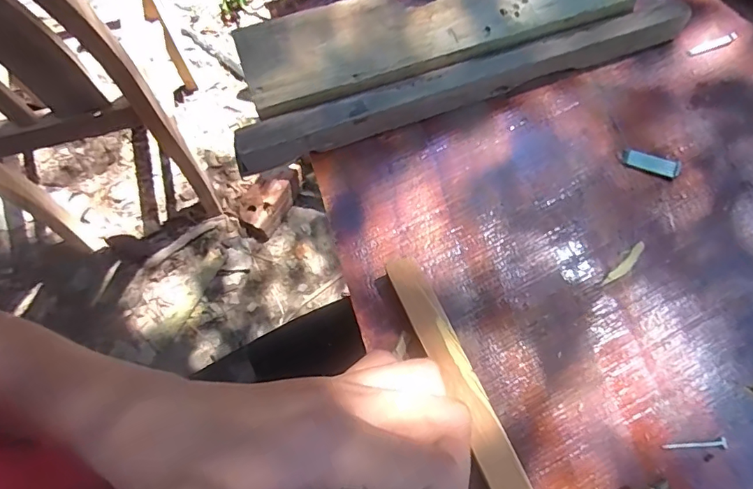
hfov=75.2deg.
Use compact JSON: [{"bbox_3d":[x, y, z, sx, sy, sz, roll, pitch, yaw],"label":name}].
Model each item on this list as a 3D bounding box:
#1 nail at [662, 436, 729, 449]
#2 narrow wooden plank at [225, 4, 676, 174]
[{"bbox_3d":[0.155,0.097,0.237,0.032,0.004,0.005,-3,70,-1],"label":"nail"},{"bbox_3d":[0.055,-0.096,0.295,0.280,0.026,0.020,-19,71,-7],"label":"narrow wooden plank"}]

